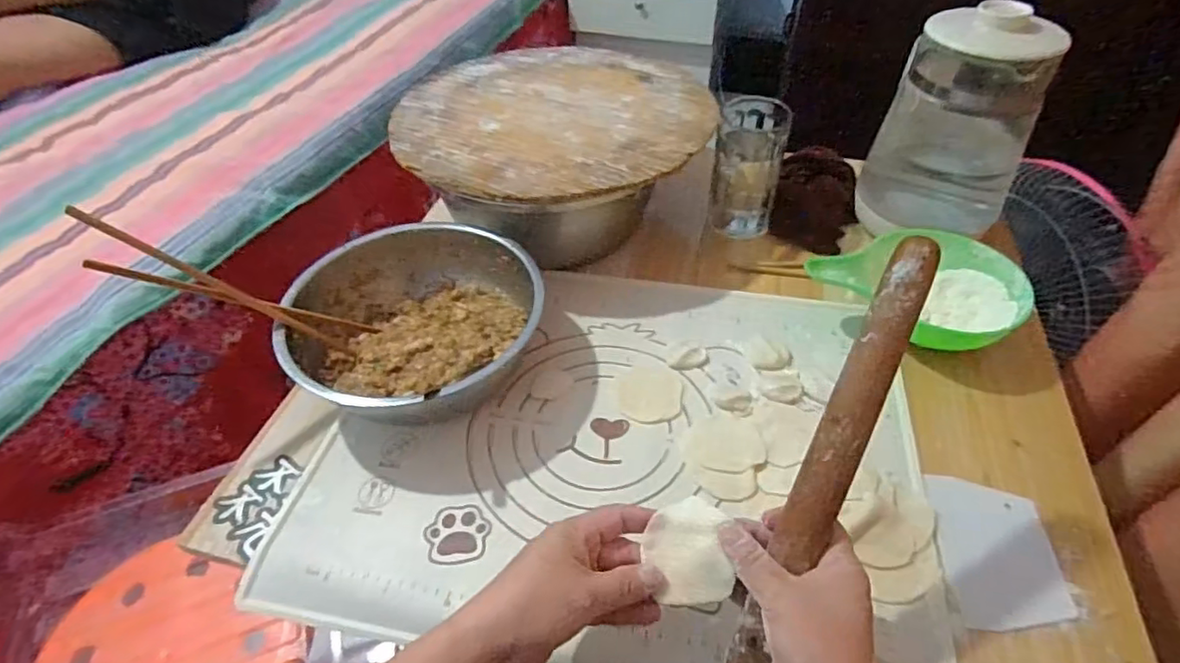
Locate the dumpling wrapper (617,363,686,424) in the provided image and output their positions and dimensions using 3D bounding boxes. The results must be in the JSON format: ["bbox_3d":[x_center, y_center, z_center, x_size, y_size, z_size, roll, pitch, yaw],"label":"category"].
[{"bbox_3d":[0.055,0.055,0.557,0.058,0.004,0.062,5,48,6],"label":"dumpling wrapper"}]

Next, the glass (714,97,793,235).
[{"bbox_3d":[0.176,-0.174,0.680,0.073,0.150,0.086,9,48,10],"label":"glass"}]

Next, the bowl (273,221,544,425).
[{"bbox_3d":[-0.155,-0.005,0.572,0.223,0.084,0.206,-1,47,1],"label":"bowl"}]

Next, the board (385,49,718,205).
[{"bbox_3d":[-0.041,-0.251,0.690,0.351,0.018,0.341,1,46,5],"label":"board"}]

